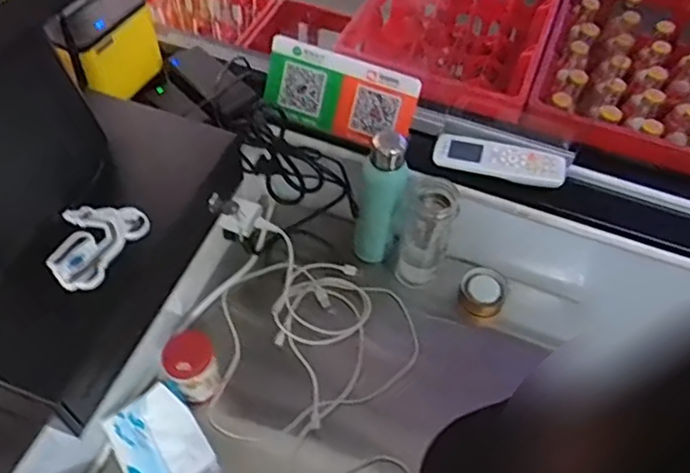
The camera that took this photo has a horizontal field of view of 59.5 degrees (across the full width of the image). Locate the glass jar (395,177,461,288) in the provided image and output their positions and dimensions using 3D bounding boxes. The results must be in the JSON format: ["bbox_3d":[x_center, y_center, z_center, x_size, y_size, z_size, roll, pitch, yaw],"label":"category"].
[{"bbox_3d":[0.110,-0.002,0.816,0.059,0.153,0.069,13,55,6],"label":"glass jar"}]

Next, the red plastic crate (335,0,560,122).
[{"bbox_3d":[0.183,-0.340,1.023,0.288,0.186,0.435,20,56,10],"label":"red plastic crate"}]

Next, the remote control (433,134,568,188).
[{"bbox_3d":[0.196,-0.096,0.768,0.162,0.027,0.053,15,55,7],"label":"remote control"}]

